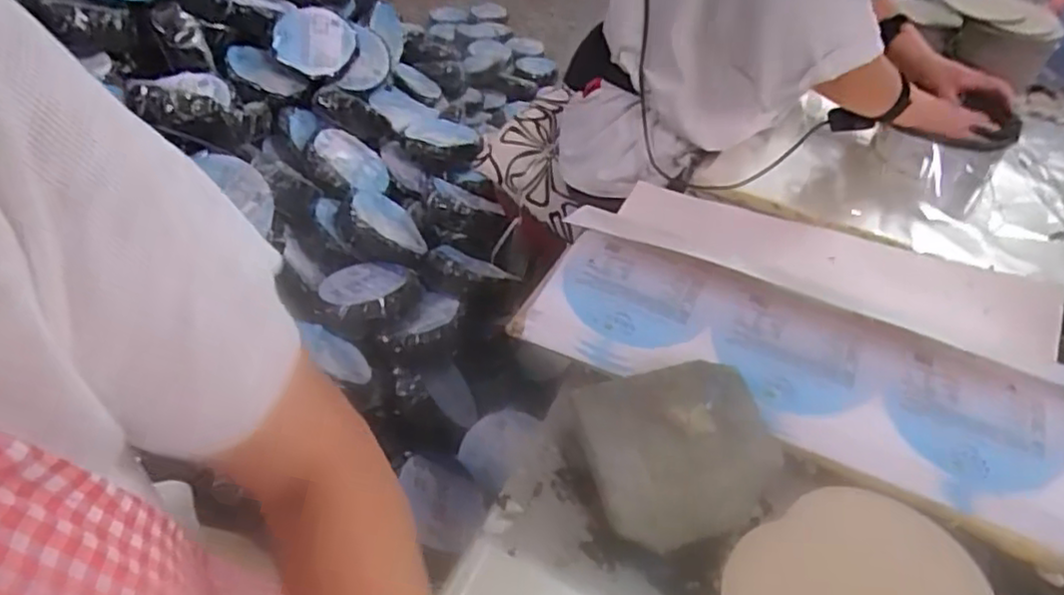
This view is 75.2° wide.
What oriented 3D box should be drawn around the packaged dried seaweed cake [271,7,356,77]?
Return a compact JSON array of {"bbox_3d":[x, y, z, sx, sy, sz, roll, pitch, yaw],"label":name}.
[{"bbox_3d":[-0.432,-0.509,1.374,0.149,0.041,0.146,0,79,-1],"label":"packaged dried seaweed cake"}]

